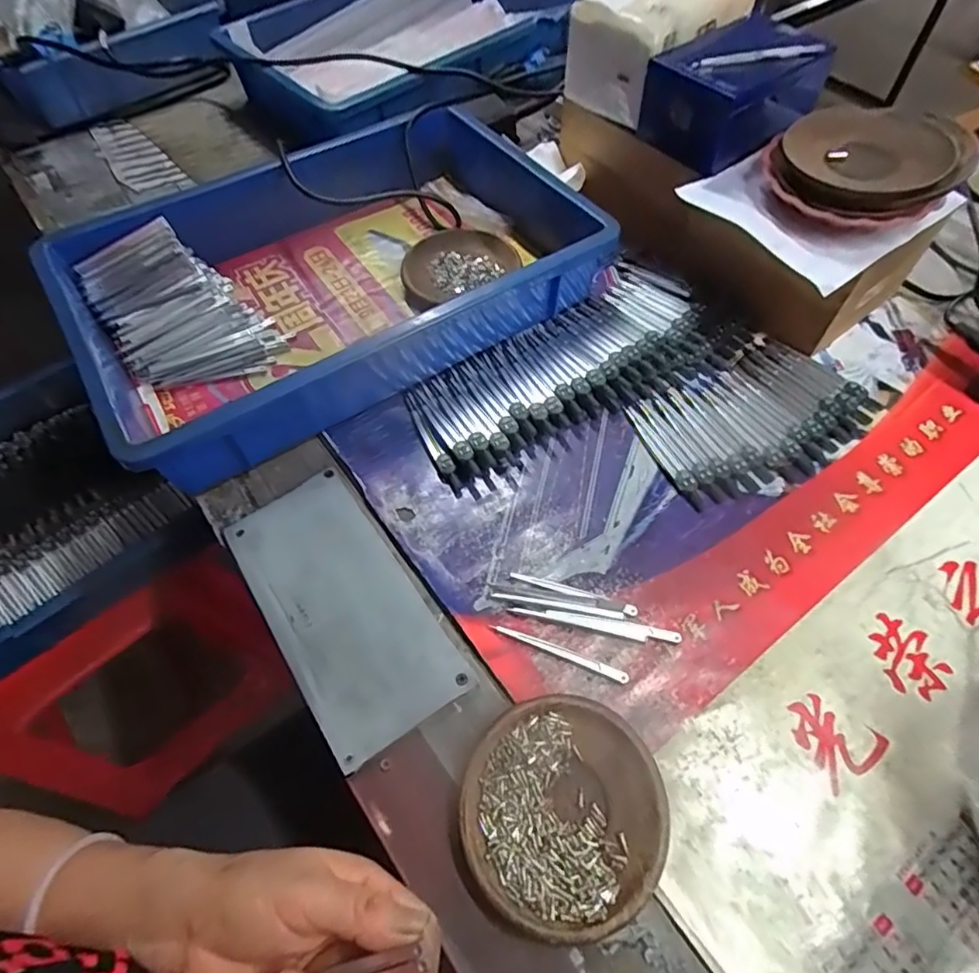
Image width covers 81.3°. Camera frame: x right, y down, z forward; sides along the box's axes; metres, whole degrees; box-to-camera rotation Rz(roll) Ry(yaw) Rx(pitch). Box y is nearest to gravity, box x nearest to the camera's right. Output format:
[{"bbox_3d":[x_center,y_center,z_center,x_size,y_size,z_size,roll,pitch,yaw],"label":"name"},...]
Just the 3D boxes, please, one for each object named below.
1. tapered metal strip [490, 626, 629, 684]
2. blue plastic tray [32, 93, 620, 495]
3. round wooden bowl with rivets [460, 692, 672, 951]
[{"bbox_3d":[0.046,0.109,0.378,0.092,0.005,0.008,19,59,13],"label":"tapered metal strip"},{"bbox_3d":[-0.136,-0.204,0.532,0.448,0.081,0.298,-30,61,-18],"label":"blue plastic tray"},{"bbox_3d":[0.041,0.182,0.322,0.109,0.019,0.113,0,56,0],"label":"round wooden bowl with rivets"}]

